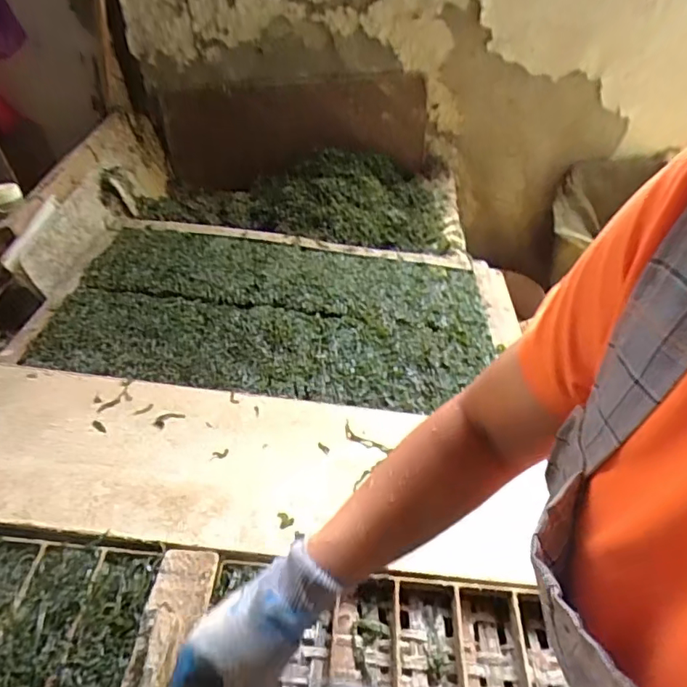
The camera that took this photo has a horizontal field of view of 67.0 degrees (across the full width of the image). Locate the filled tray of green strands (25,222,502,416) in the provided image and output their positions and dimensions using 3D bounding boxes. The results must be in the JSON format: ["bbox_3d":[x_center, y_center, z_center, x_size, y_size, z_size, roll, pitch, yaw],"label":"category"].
[{"bbox_3d":[-0.097,-0.078,0.917,0.703,0.029,0.461,7,42,-2],"label":"filled tray of green strands"}]

